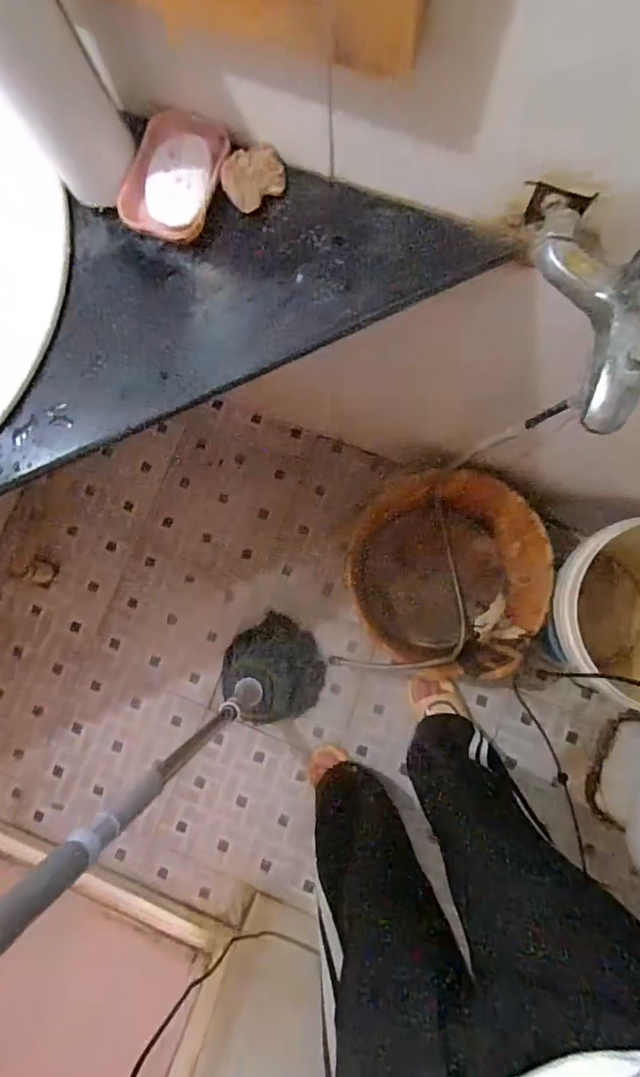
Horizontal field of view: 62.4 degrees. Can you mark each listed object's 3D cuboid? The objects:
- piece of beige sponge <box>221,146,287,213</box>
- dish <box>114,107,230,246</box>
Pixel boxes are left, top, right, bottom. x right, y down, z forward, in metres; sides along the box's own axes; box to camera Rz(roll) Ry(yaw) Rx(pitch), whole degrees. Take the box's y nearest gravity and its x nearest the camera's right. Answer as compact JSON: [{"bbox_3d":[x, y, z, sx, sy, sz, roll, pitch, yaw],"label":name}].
[{"bbox_3d":[-0.055,-0.304,0.443,0.054,0.017,0.038,-34,82,-2],"label":"piece of beige sponge"},{"bbox_3d":[-0.118,-0.302,0.440,0.067,0.022,0.100,21,84,5],"label":"dish"}]

